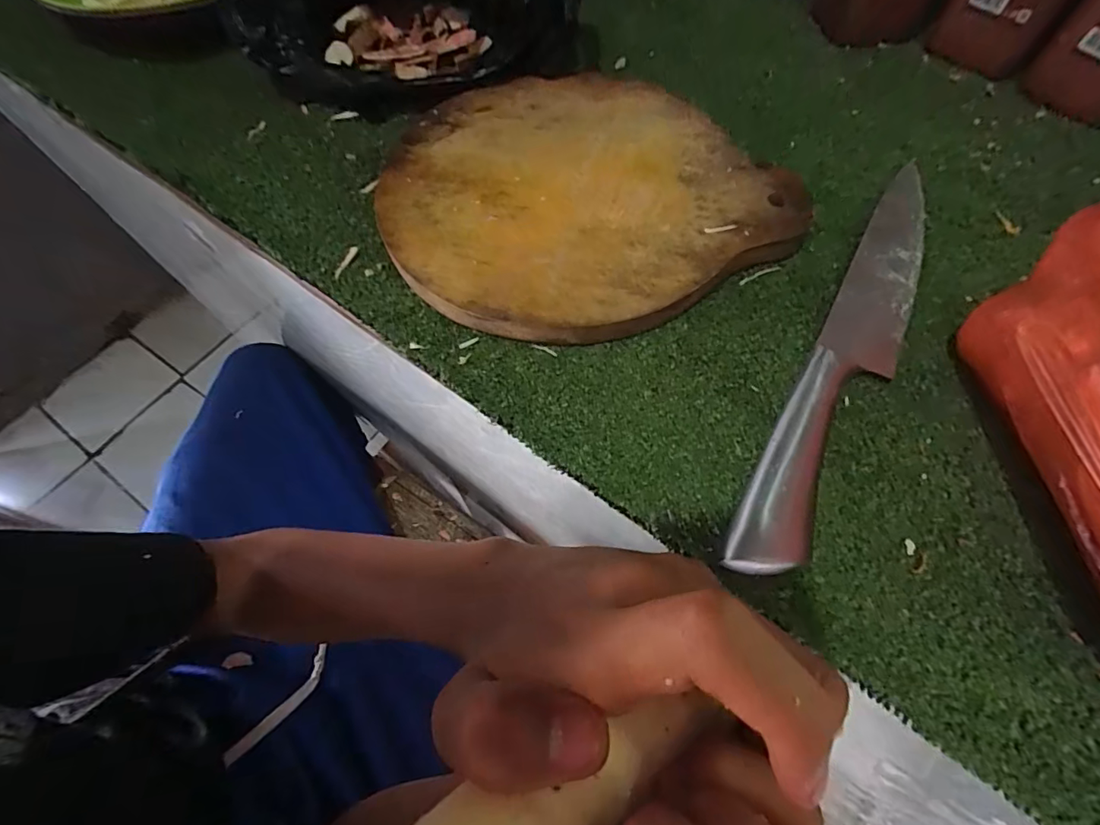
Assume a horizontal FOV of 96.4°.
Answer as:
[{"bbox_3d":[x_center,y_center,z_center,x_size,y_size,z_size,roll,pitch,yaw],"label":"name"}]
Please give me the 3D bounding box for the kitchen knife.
[{"bbox_3d":[0.168,-0.038,0.270,0.041,0.017,0.301,30,68,14],"label":"kitchen knife"}]

